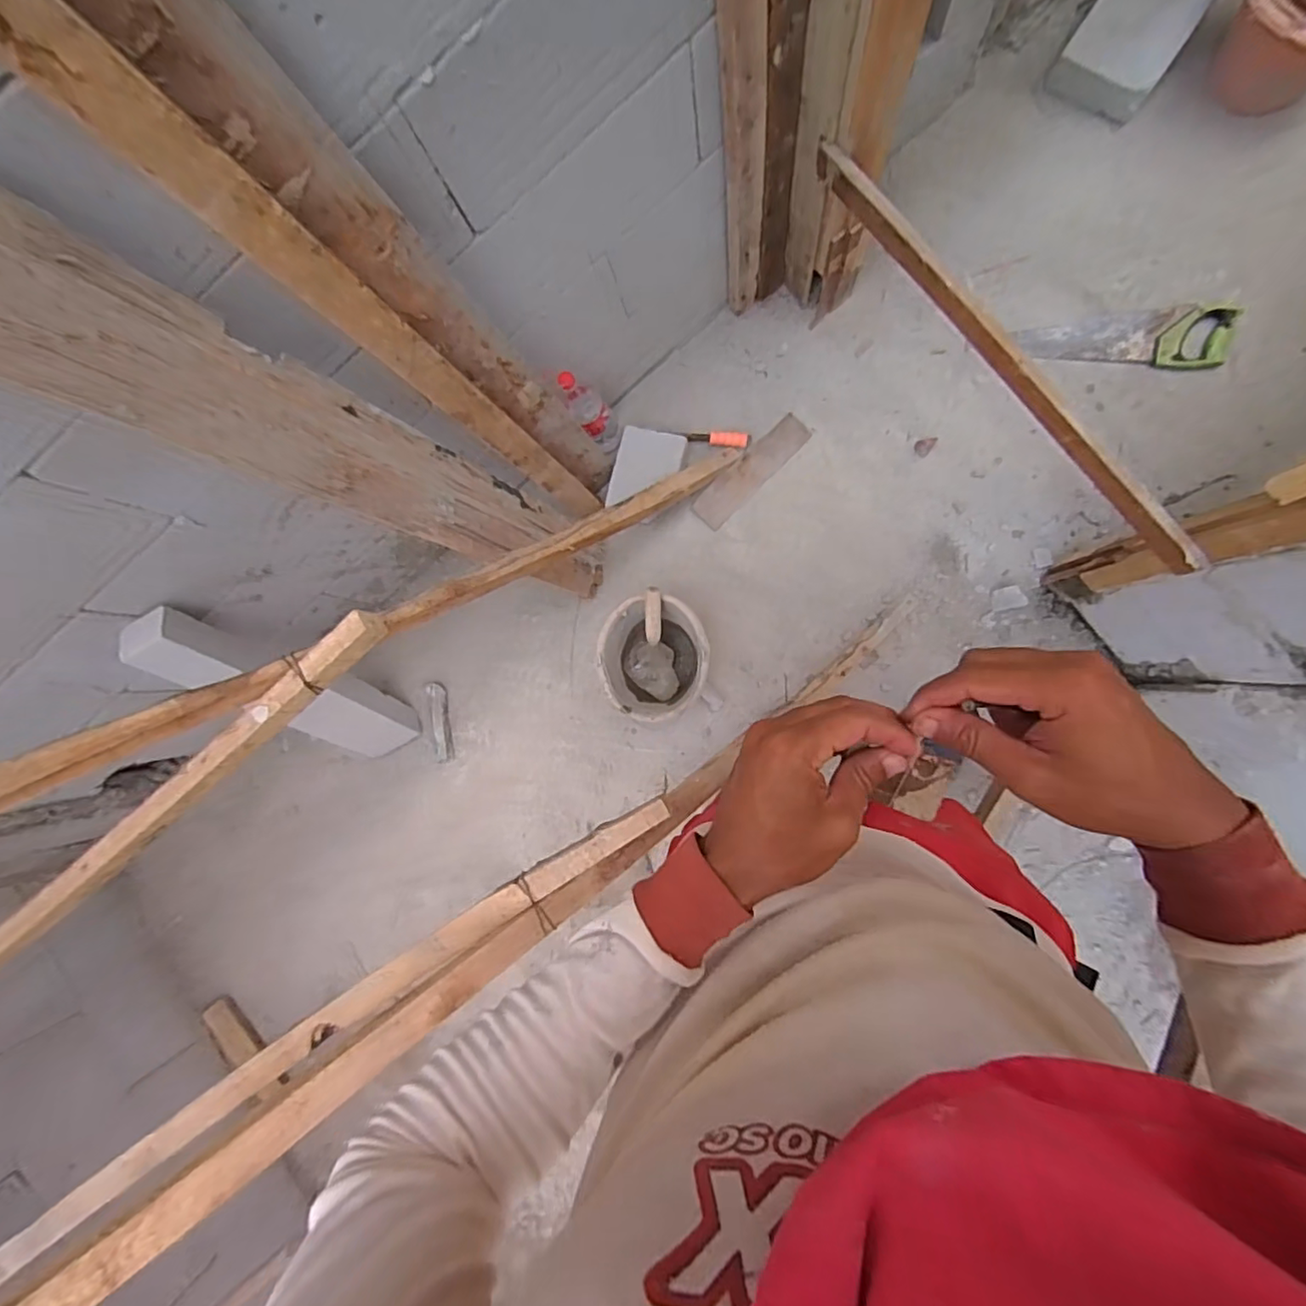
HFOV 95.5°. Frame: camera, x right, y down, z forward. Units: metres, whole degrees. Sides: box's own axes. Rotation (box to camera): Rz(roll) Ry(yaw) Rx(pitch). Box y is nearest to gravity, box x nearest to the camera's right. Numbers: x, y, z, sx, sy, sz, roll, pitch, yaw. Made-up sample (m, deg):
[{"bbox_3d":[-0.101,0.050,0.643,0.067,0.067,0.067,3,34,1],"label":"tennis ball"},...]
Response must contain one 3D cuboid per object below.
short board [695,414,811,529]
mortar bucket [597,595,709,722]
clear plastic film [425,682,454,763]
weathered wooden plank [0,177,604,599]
[{"bbox_3d":[0.227,-0.420,1.372,0.301,0.015,0.082,-44,89,10],"label":"short board"},{"bbox_3d":[0.012,0.013,1.297,0.223,0.171,0.252,1,88,8],"label":"mortar bucket"},{"bbox_3d":[-0.517,0.169,1.443,0.049,0.006,0.193,-9,87,8],"label":"clear plastic film"},{"bbox_3d":[-0.370,-0.260,0.808,0.030,1.149,0.150,10,88,23],"label":"weathered wooden plank"}]

